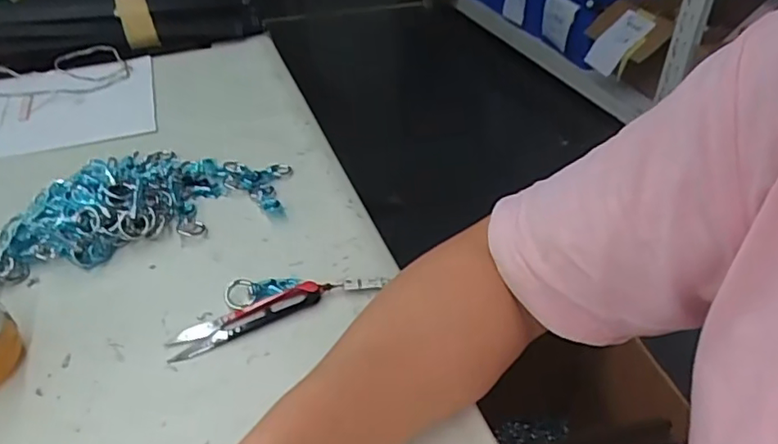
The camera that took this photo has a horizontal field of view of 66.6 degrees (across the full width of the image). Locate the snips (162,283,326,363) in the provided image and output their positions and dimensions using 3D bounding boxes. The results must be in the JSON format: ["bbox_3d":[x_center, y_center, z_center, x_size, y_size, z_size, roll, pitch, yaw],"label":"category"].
[{"bbox_3d":[-0.093,0.063,0.400,0.109,0.011,0.025,-17,39,-17],"label":"snips"}]

